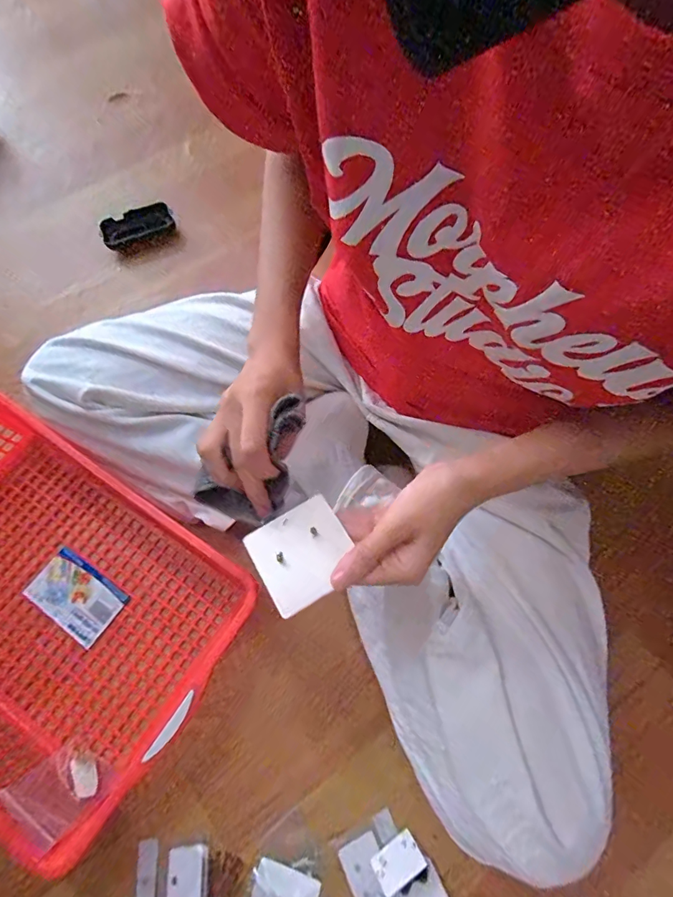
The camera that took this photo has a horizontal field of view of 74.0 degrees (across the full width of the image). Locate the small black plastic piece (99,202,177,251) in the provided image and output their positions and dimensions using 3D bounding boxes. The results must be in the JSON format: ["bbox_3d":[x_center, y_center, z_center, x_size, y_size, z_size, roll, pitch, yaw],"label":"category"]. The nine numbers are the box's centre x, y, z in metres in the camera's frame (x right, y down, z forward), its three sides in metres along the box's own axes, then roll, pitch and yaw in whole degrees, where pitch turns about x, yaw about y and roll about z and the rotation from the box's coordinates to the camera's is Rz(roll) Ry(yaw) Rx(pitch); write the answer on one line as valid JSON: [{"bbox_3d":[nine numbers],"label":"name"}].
[{"bbox_3d":[-0.308,-0.345,0.698,0.109,0.038,0.042,-22,73,-9],"label":"small black plastic piece"}]

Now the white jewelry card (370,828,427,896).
[{"bbox_3d":[0.062,0.418,0.450,0.048,0.004,0.034,-26,45,-19],"label":"white jewelry card"}]

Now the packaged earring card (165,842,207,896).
[{"bbox_3d":[-0.150,0.429,0.445,0.040,0.004,0.051,-11,59,4],"label":"packaged earring card"}]

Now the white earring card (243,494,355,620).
[{"bbox_3d":[-0.025,0.076,0.329,0.068,0.004,0.069,-30,62,-11],"label":"white earring card"}]

